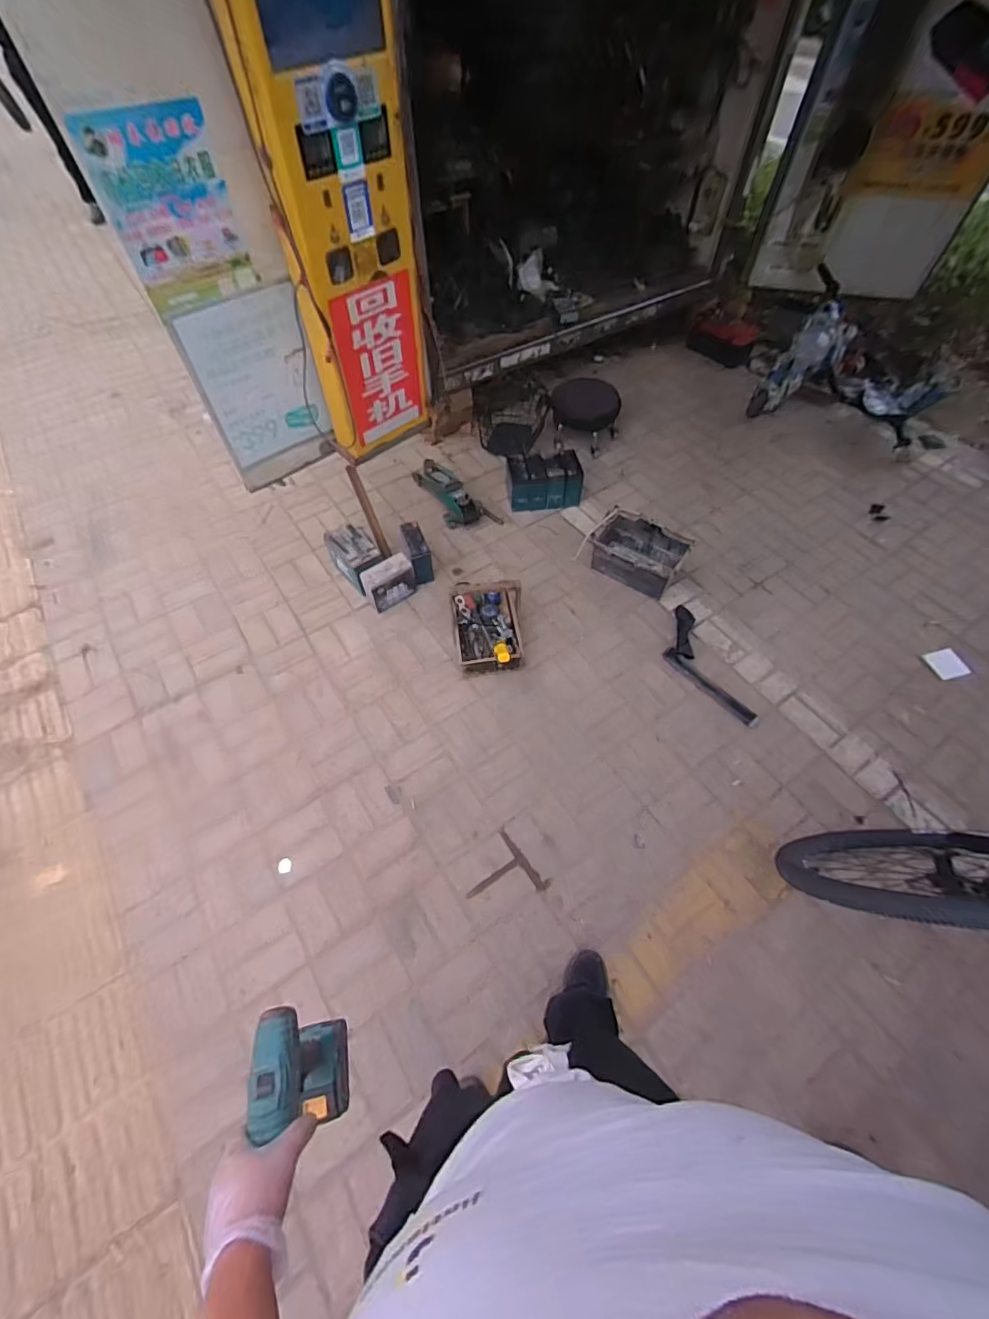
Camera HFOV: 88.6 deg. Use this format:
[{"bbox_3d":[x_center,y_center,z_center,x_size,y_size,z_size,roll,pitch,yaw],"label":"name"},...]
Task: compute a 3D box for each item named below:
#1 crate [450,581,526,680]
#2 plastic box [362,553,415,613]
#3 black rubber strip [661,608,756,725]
[{"bbox_3d":[-0.027,-0.125,1.681,0.232,0.229,0.283,-5,59,-2],"label":"crate"},{"bbox_3d":[-0.392,-0.289,1.851,0.179,0.132,0.121,-28,62,-16],"label":"plastic box"},{"bbox_3d":[0.702,0.032,1.737,0.185,0.045,0.485,-15,64,-8],"label":"black rubber strip"}]

